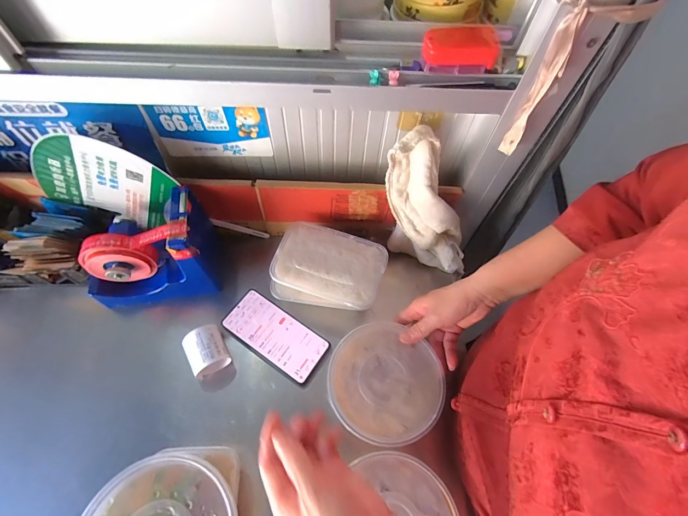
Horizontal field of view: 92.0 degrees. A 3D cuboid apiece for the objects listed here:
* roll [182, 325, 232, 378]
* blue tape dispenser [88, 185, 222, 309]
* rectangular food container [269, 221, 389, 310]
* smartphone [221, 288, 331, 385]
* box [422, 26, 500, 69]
[{"bbox_3d":[-0.192,0.129,0.465,0.051,0.042,0.056,-23,64,-16],"label":"roll"},{"bbox_3d":[-0.283,-0.003,0.489,0.171,0.156,0.098,-10,61,-9],"label":"blue tape dispenser"},{"bbox_3d":[-0.023,0.016,0.500,0.156,0.045,0.109,15,60,5],"label":"rectangular food container"},{"bbox_3d":[-0.102,0.113,0.494,0.154,0.008,0.074,32,63,14],"label":"smartphone"},{"bbox_3d":[0.120,-0.219,0.342,0.073,0.020,0.041,-3,60,-5],"label":"box"}]

